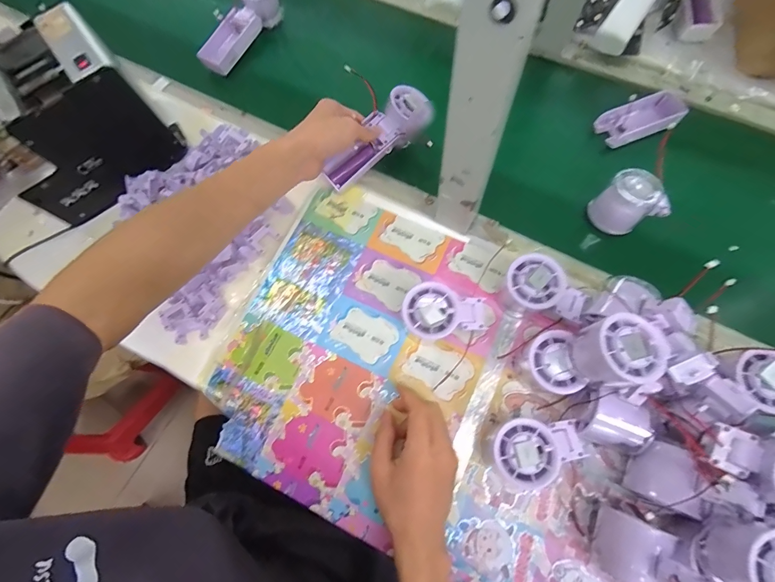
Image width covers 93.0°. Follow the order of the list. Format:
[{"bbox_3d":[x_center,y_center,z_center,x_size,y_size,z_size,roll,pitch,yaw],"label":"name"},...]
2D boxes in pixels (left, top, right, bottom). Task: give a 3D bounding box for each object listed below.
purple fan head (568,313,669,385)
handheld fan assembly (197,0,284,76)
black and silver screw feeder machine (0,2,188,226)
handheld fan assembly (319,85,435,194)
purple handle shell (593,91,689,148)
[{"bbox_3d":[0.201,0.054,0.327,0.056,0.061,0.055,-1,71,2],"label":"purple fan head"},{"bbox_3d":[-0.234,-0.426,0.597,0.056,0.053,0.172,37,91,12],"label":"handheld fan assembly"},{"bbox_3d":[-0.395,-0.205,0.451,0.149,0.139,0.181,41,77,15],"label":"black and silver screw feeder machine"},{"bbox_3d":[-0.009,-0.189,0.460,0.053,0.029,0.167,43,84,14],"label":"handheld fan assembly"},{"bbox_3d":[0.349,-0.235,0.504,0.121,0.029,0.053,-22,71,-5],"label":"purple handle shell"}]

